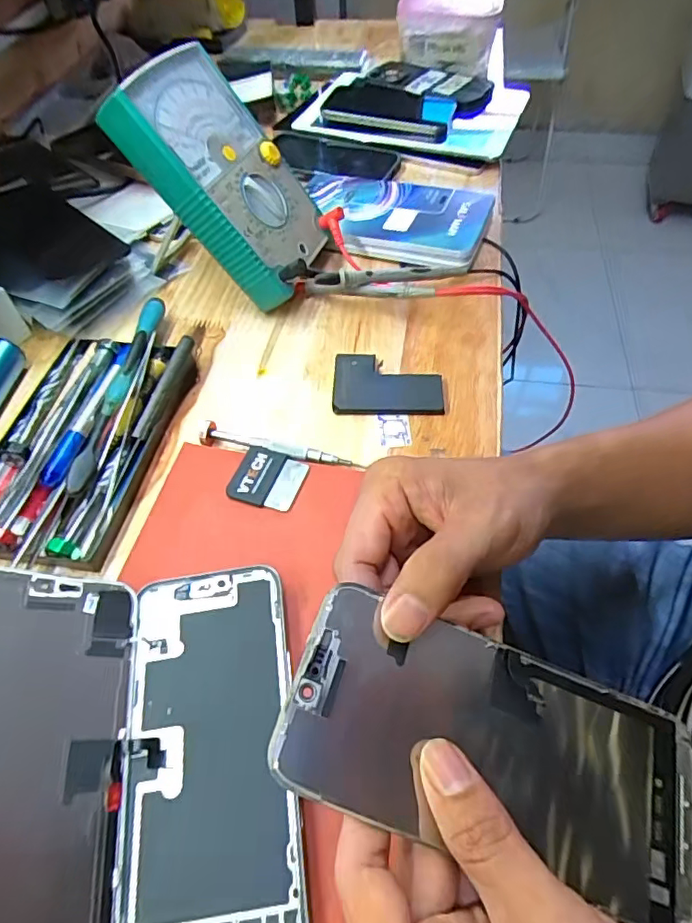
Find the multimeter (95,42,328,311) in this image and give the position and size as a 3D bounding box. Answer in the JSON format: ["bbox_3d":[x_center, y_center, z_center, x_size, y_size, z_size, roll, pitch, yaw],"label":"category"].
[{"bbox_3d":[-0.083,-0.210,0.403,0.035,0.162,0.100,-5,45,49],"label":"multimeter"}]

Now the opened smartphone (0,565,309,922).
[{"bbox_3d":[-0.092,0.121,0.227,0.135,0.025,0.157,4,53,-21],"label":"opened smartphone"}]

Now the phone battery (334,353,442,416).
[{"bbox_3d":[0.029,-0.056,0.385,0.075,0.005,0.057,1,54,3],"label":"phone battery"}]

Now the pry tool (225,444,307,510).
[{"bbox_3d":[-0.048,0.009,0.332,0.042,0.004,0.042,17,56,14],"label":"pry tool"}]

